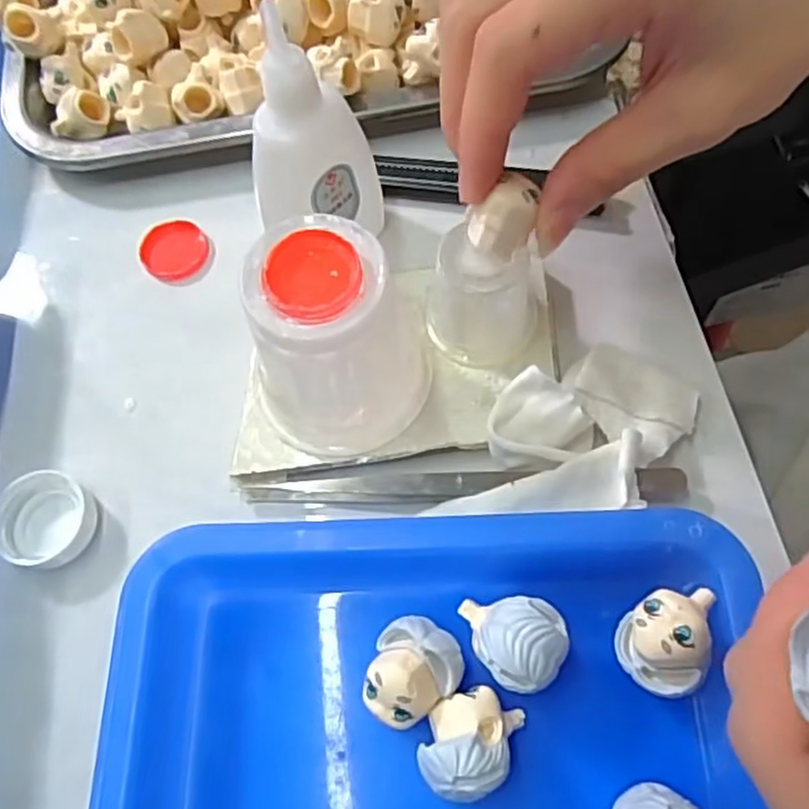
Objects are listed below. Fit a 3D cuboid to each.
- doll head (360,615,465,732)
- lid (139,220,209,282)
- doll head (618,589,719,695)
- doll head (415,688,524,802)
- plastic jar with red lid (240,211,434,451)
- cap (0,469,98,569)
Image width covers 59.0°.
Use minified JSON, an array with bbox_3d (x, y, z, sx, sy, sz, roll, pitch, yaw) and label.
[{"bbox_3d":[0.001,0.073,0.198,0.028,0.023,0.024,-35,70,-12],"label":"doll head"},{"bbox_3d":[-0.089,-0.060,0.278,0.025,0.005,0.025,-1,67,2],"label":"lid"},{"bbox_3d":[0.070,0.064,0.195,0.021,0.028,0.028,12,68,8],"label":"doll head"},{"bbox_3d":[0.017,0.089,0.189,0.022,0.022,0.027,23,70,12],"label":"doll head"},{"bbox_3d":[-0.020,-0.021,0.219,0.053,0.075,0.054,-1,67,2],"label":"plastic jar with red lid"},{"bbox_3d":[-0.118,0.038,0.233,0.030,0.009,0.030,-1,67,2],"label":"cap"}]

